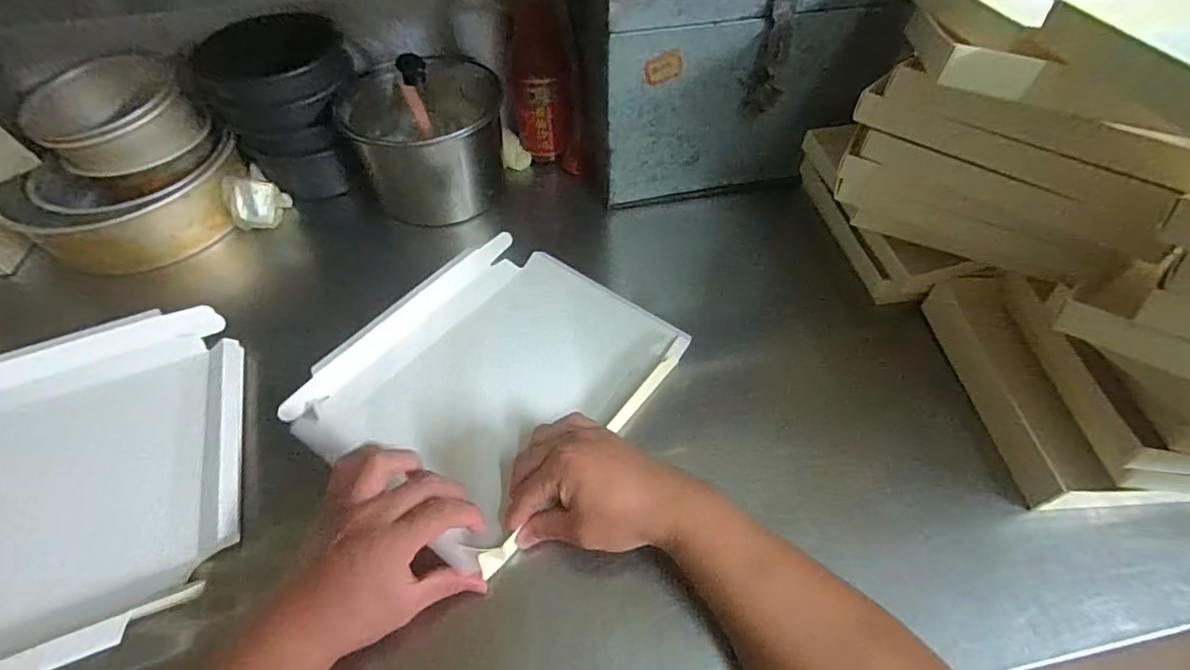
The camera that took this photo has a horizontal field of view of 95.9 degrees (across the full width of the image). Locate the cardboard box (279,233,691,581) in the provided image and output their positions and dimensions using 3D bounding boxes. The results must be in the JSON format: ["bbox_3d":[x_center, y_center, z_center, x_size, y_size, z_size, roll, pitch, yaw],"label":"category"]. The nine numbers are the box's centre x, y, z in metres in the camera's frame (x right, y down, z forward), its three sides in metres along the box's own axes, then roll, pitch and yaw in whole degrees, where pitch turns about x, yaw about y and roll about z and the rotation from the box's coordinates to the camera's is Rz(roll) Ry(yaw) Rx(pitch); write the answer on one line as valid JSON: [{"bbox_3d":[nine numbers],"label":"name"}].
[{"bbox_3d":[-0.101,0.031,0.533,0.273,0.036,0.308,32,62,22],"label":"cardboard box"}]

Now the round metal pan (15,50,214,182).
[{"bbox_3d":[-0.577,-0.267,0.638,0.160,0.075,0.155,36,62,24],"label":"round metal pan"}]

